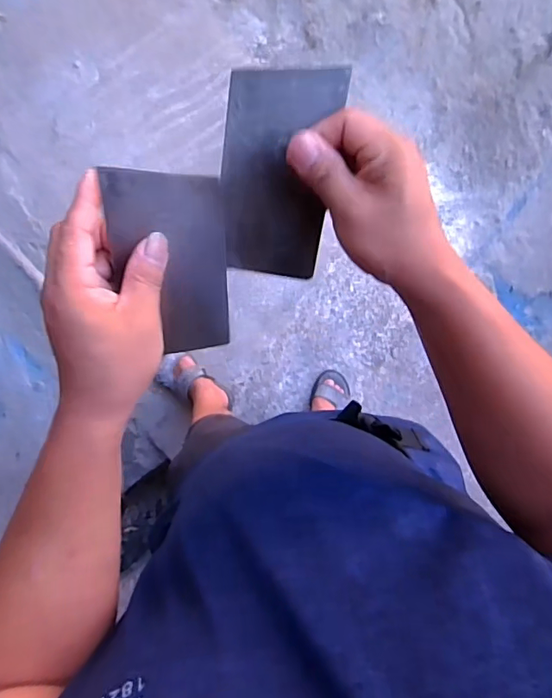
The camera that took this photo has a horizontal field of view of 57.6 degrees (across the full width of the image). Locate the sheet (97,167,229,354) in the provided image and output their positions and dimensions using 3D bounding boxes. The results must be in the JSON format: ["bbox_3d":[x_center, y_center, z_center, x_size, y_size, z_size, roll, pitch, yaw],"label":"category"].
[{"bbox_3d":[-0.068,-0.053,0.335,0.071,0.005,0.127,-9,123,-14],"label":"sheet"}]

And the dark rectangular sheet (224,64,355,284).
[{"bbox_3d":[0.000,-0.115,0.335,0.072,0.007,0.130,7,114,-4],"label":"dark rectangular sheet"}]

